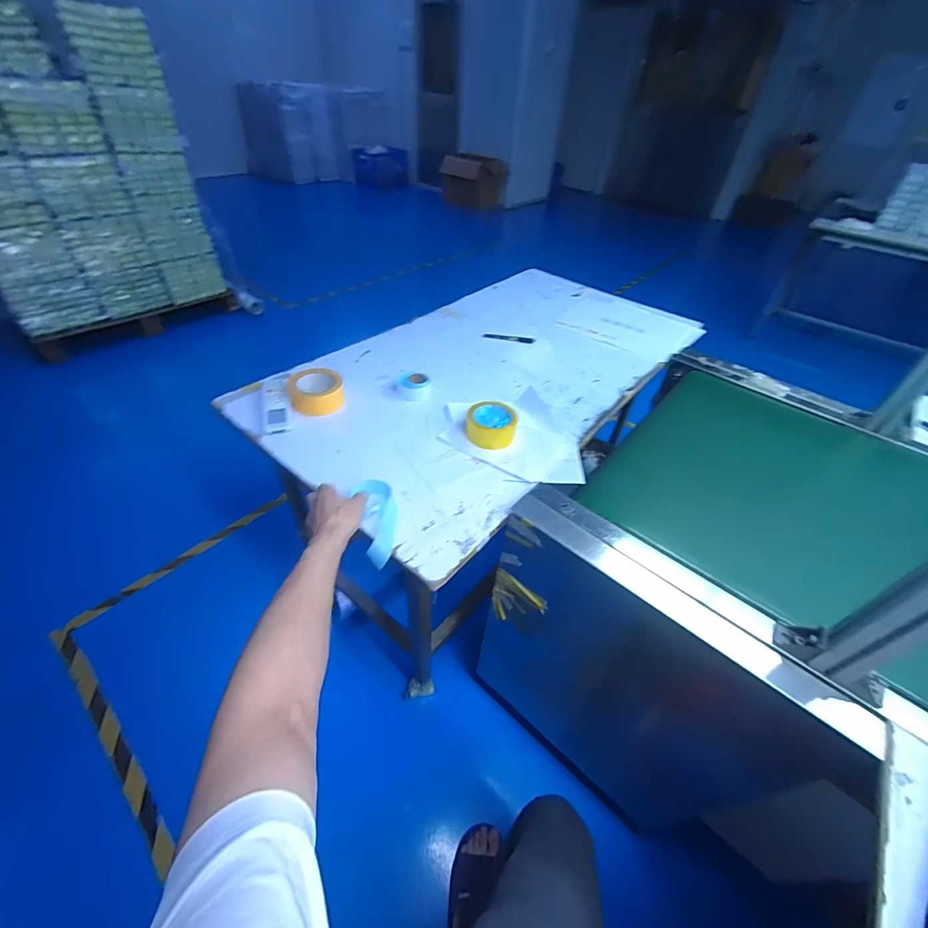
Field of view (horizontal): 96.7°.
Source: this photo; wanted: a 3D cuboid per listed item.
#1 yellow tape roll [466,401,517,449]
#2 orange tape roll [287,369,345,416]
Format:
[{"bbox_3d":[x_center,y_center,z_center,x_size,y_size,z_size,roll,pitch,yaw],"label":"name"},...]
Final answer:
[{"bbox_3d":[0.055,-0.078,0.809,0.095,0.041,0.096,2,43,-2],"label":"yellow tape roll"},{"bbox_3d":[-0.305,-0.151,0.858,0.111,0.054,0.103,-9,44,-14],"label":"orange tape roll"}]

